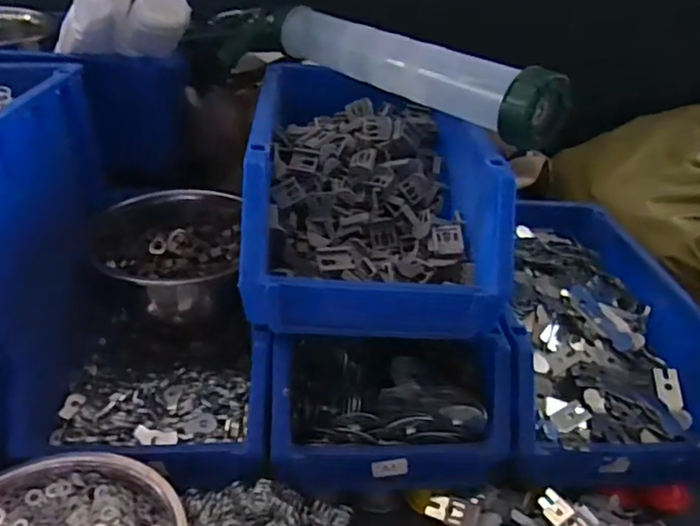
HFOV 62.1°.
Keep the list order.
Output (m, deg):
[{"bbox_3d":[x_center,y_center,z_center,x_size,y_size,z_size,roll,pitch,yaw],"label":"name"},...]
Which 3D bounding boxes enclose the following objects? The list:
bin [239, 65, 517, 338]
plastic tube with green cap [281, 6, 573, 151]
[{"bbox_3d":[0.019,-0.064,0.525,0.191,0.116,0.281,3,31,-2],"label":"bin"},{"bbox_3d":[0.040,-0.198,0.579,0.059,0.056,0.365,-21,39,-36],"label":"plastic tube with green cap"}]

